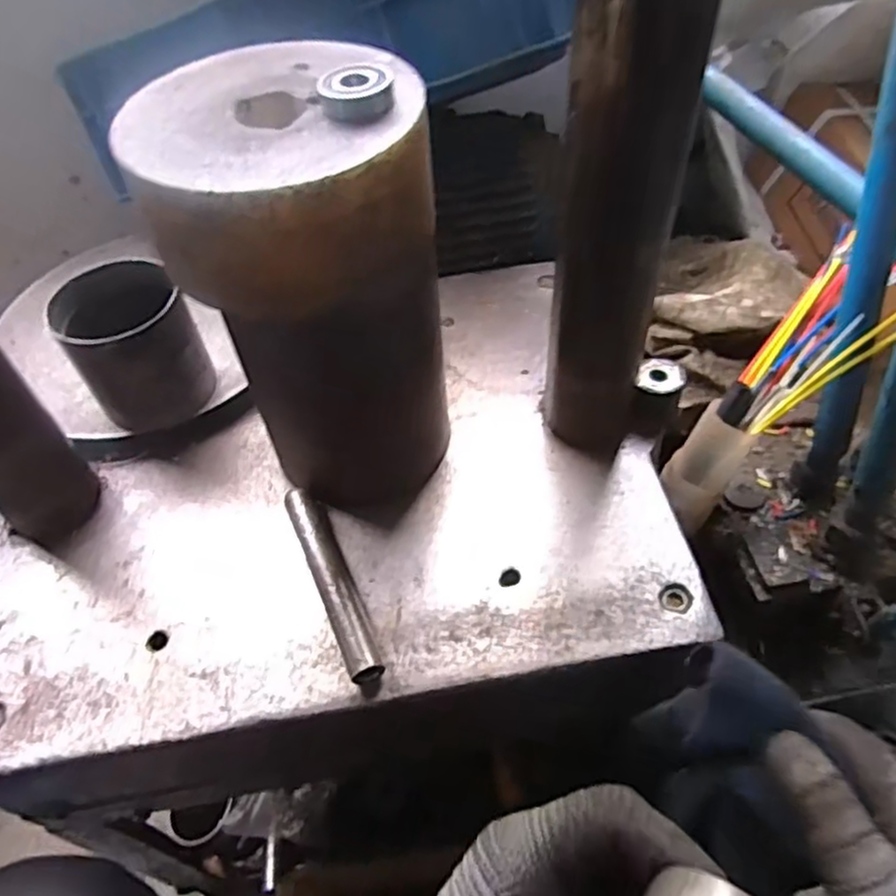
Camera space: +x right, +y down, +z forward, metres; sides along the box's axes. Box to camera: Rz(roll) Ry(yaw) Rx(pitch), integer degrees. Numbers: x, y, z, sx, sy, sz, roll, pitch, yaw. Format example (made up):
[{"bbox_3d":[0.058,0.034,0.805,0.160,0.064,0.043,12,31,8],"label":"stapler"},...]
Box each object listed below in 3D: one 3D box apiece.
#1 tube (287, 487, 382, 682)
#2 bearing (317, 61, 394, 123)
[{"bbox_3d":[-0.074,0.084,0.449,0.022,0.022,0.140,-20,52,-12],"label":"tube"},{"bbox_3d":[-0.042,-0.165,0.323,0.034,0.014,0.029,-8,51,-2],"label":"bearing"}]

